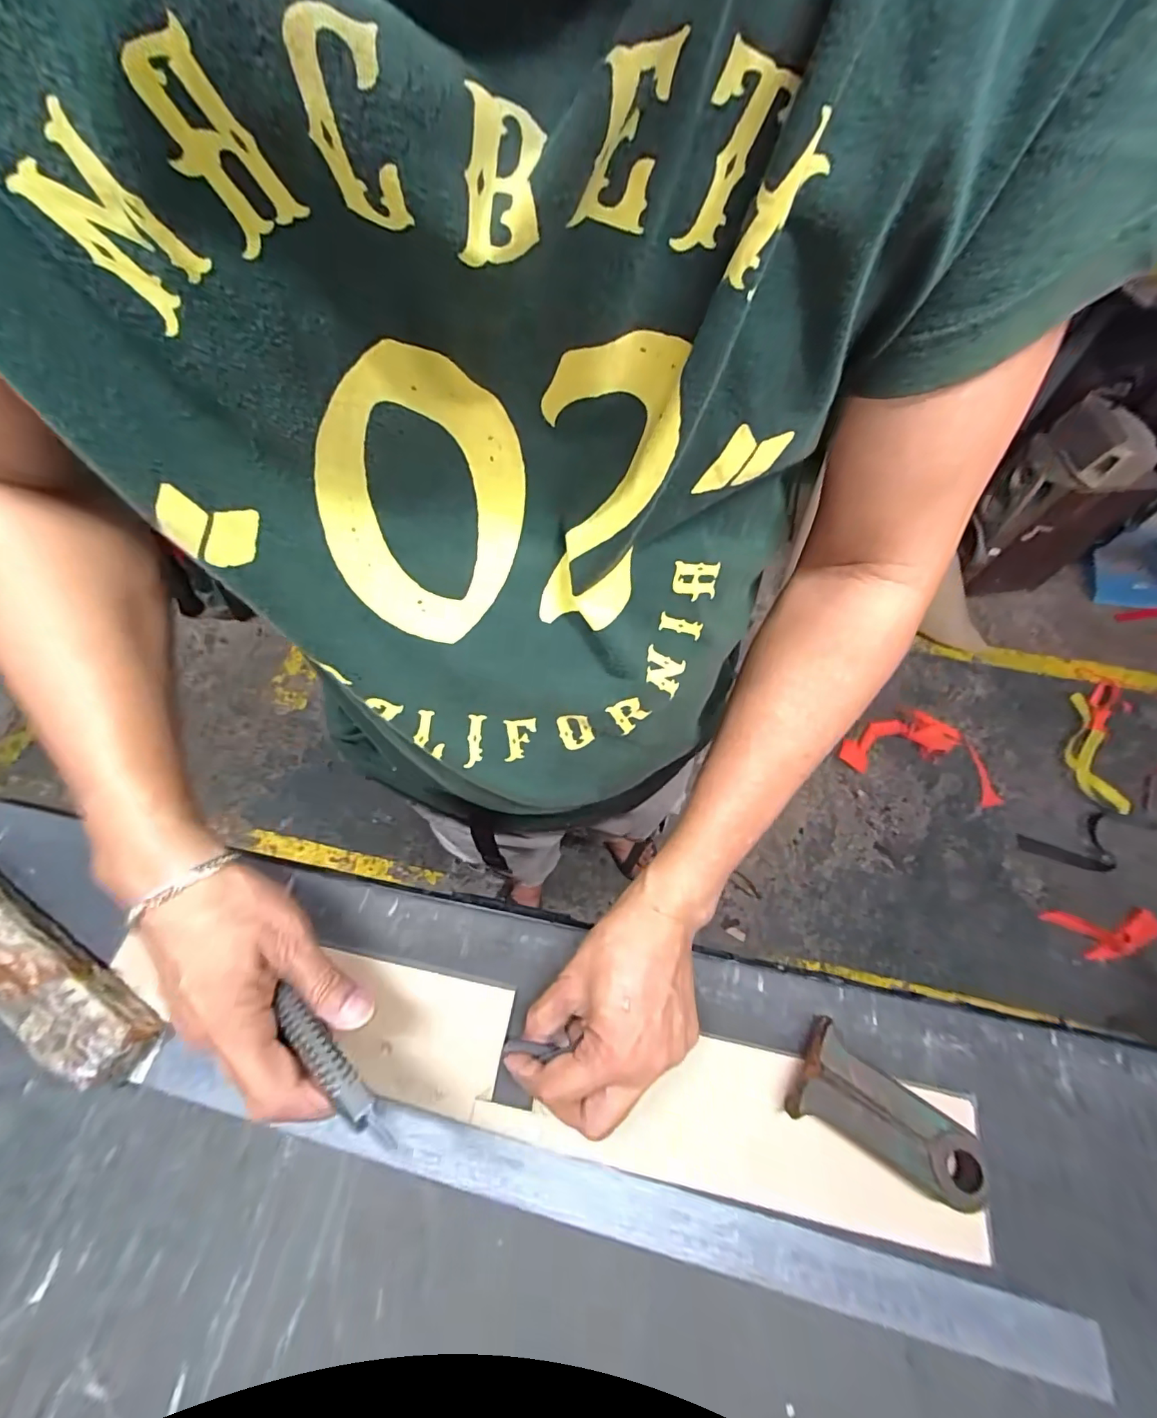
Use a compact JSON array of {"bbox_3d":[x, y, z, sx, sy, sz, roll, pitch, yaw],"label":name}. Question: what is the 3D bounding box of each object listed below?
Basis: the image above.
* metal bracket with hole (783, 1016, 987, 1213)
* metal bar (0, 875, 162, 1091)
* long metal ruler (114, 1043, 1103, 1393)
[{"bbox_3d":[0.186,0.247,0.304,0.102,0.029,0.052,28,61,14],"label":"metal bracket with hole"},{"bbox_3d":[-0.392,0.154,0.342,0.277,0.044,0.046,28,62,14],"label":"metal bar"},{"bbox_3d":[0.003,0.287,0.297,0.566,0.006,0.034,13,76,5],"label":"long metal ruler"}]

